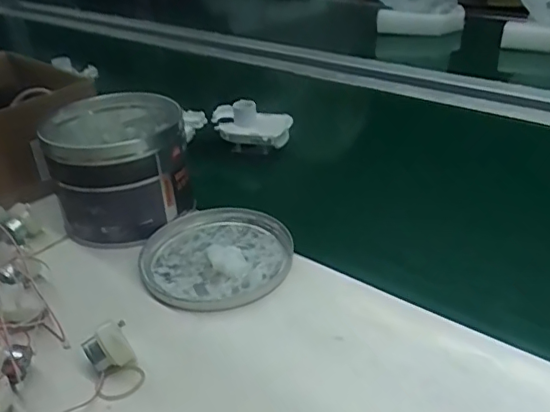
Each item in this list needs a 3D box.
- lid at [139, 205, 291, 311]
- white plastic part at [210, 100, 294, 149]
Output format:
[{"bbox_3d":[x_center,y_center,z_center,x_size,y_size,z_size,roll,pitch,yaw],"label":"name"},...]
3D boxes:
[{"bbox_3d":[-0.050,0.043,0.497,0.128,0.016,0.137,-3,31,2],"label":"lid"},{"bbox_3d":[-0.031,-0.108,0.706,0.105,0.042,0.061,15,35,28],"label":"white plastic part"}]

